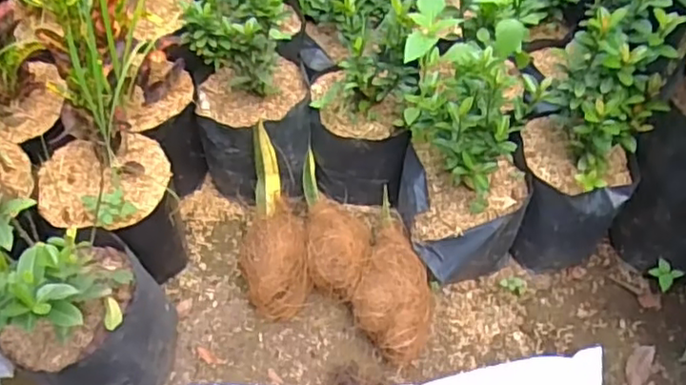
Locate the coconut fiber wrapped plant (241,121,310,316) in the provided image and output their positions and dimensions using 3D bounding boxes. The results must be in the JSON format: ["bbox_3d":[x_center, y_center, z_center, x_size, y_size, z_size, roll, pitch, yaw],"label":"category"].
[{"bbox_3d":[-0.091,0.041,0.796,0.082,0.088,0.231,-5,77,-6],"label":"coconut fiber wrapped plant"}]

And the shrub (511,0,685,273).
[{"bbox_3d":[0.287,-0.046,0.762,0.145,0.343,0.152,29,57,18],"label":"shrub"}]

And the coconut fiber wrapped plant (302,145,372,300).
[{"bbox_3d":[-0.007,0.047,0.836,0.082,0.068,0.196,-3,53,-5],"label":"coconut fiber wrapped plant"}]

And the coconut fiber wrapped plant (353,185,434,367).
[{"bbox_3d":[0.063,0.100,0.786,0.101,0.087,0.217,-1,65,-3],"label":"coconut fiber wrapped plant"}]

